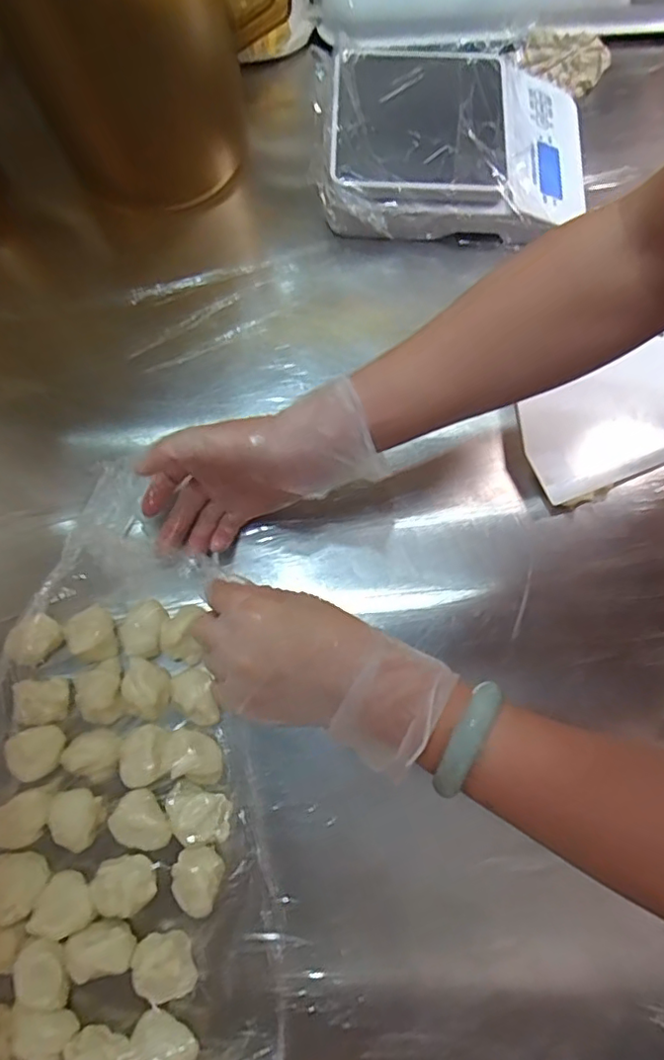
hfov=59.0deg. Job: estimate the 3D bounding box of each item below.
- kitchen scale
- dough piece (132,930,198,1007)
[{"bbox_3d":[0.105,-0.337,0.507,0.229,0.058,0.183,4,75,2],"label":"kitchen scale"},{"bbox_3d":[-0.101,0.264,0.354,0.037,0.015,0.034,0,75,0],"label":"dough piece"}]

